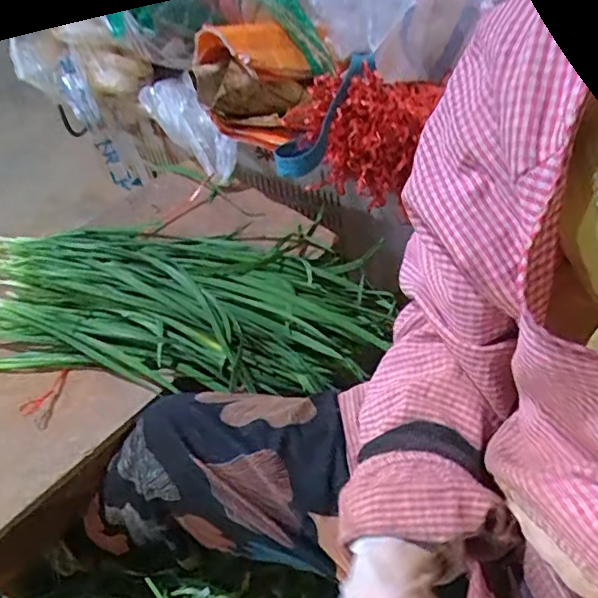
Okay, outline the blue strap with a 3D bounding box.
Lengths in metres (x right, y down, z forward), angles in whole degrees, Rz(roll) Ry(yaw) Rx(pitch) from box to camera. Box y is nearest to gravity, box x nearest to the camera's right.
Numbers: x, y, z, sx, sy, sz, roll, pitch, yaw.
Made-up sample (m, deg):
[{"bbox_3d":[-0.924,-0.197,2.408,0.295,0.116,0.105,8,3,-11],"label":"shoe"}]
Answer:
[{"bbox_3d":[0.027,-0.221,0.663,0.058,0.046,0.174,32,91,29],"label":"blue strap"}]

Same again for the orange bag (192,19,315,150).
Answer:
[{"bbox_3d":[-0.059,-0.296,0.760,0.143,0.122,0.141,14,53,18],"label":"orange bag"}]

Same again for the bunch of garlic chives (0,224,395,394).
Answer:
[{"bbox_3d":[-0.138,-0.004,0.703,0.471,0.104,0.233,3,50,9],"label":"bunch of garlic chives"}]

